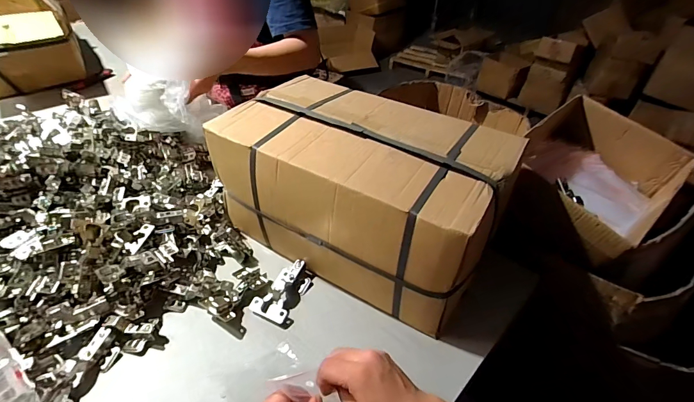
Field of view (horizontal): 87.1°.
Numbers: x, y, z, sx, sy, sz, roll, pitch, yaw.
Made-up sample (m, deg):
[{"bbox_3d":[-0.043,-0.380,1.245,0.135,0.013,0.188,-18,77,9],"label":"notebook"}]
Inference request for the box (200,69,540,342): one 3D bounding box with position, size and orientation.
[{"bbox_3d":[0.025,-0.028,0.627,0.434,0.212,0.276,24,45,23],"label":"box"}]

